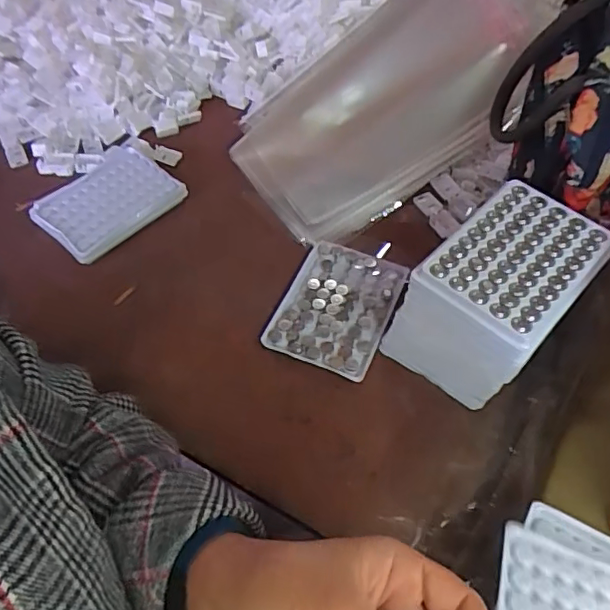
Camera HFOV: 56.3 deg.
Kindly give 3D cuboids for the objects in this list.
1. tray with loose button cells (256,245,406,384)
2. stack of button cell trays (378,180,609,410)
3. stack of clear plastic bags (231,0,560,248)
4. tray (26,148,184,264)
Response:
[{"bbox_3d":[0.028,0.001,0.505,0.094,0.008,0.122,19,57,14],"label":"tray with loose button cells"},{"bbox_3d":[0.145,-0.005,0.437,0.101,0.108,0.127,38,64,24],"label":"stack of button cell trays"},{"bbox_3d":[0.111,-0.241,0.613,0.402,0.048,0.199,-40,69,-7],"label":"stack of clear plastic bags"},{"bbox_3d":[-0.203,-0.106,0.582,0.112,0.013,0.127,36,63,23],"label":"tray"}]

